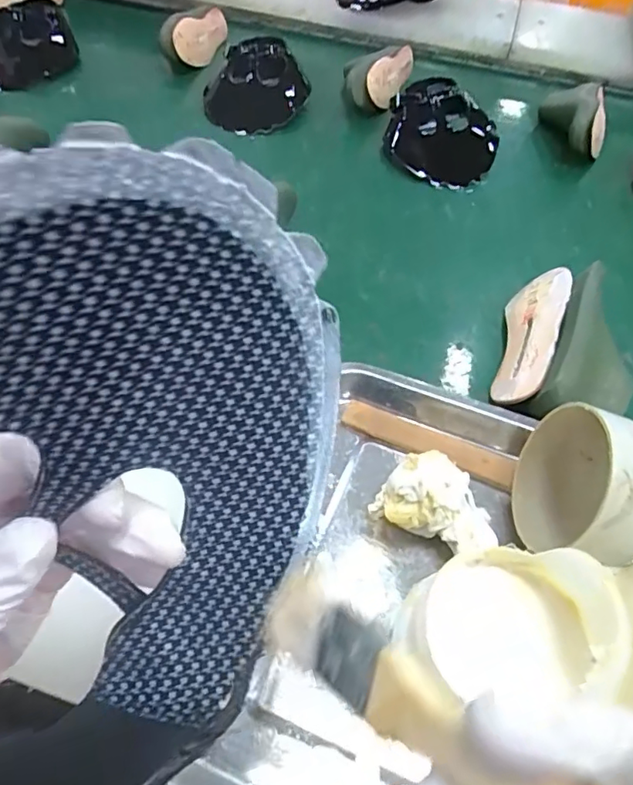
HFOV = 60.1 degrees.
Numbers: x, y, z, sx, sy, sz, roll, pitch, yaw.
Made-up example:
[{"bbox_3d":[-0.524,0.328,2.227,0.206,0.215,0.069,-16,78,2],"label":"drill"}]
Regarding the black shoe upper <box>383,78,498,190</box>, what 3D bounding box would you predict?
[{"bbox_3d":[0.162,-0.342,0.714,0.145,0.064,0.151,20,52,11],"label":"black shoe upper"}]

